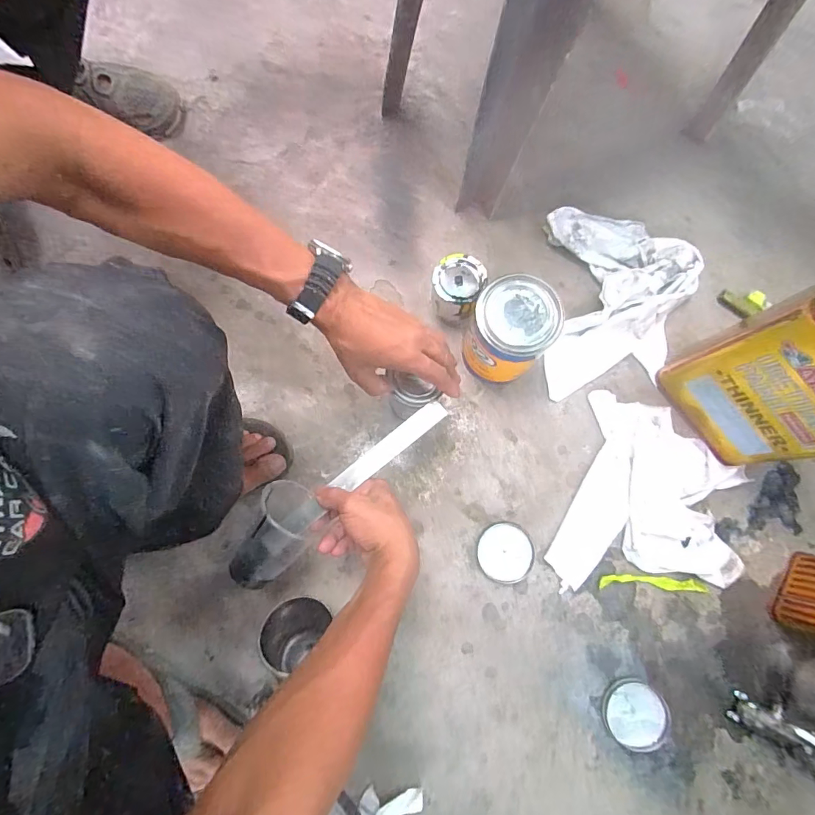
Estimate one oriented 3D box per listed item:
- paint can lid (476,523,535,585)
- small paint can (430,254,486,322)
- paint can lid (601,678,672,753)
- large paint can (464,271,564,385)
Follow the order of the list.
[{"bbox_3d":[0.133,0.196,0.585,0.074,0.006,0.075,0,79,-1],"label":"paint can lid"},{"bbox_3d":[0.071,-0.173,0.625,0.068,0.063,0.073,0,79,-1],"label":"small paint can"},{"bbox_3d":[0.287,0.386,0.545,0.076,0.014,0.076,-17,80,-5],"label":"paint can lid"},{"bbox_3d":[0.135,-0.097,0.580,0.102,0.133,0.108,0,79,-1],"label":"large paint can"}]

